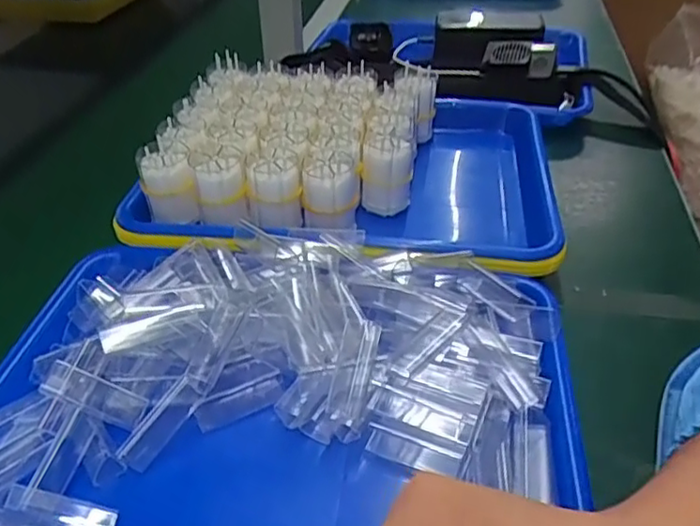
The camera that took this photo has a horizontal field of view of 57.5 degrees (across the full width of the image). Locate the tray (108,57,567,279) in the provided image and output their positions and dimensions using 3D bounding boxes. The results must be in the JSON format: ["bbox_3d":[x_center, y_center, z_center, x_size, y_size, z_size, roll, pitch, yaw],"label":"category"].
[{"bbox_3d":[0.005,-0.081,0.533,0.307,0.102,0.238,4,38,7],"label":"tray"}]

